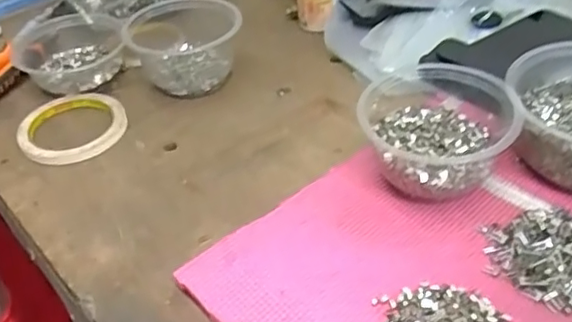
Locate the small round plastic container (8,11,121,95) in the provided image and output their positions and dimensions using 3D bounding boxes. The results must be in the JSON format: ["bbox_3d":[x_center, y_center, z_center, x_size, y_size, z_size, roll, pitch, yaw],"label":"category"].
[{"bbox_3d":[-0.228,-0.114,0.639,0.112,0.046,0.121,-4,42,4],"label":"small round plastic container"}]

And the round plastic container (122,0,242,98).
[{"bbox_3d":[-0.105,-0.123,0.619,0.113,0.060,0.122,-14,43,-11],"label":"round plastic container"}]

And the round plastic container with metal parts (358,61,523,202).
[{"bbox_3d":[0.115,-0.021,0.466,0.107,0.065,0.102,-2,42,2],"label":"round plastic container with metal parts"}]

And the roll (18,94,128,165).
[{"bbox_3d":[-0.199,-0.033,0.565,0.094,0.017,0.095,-12,42,-8],"label":"roll"}]

